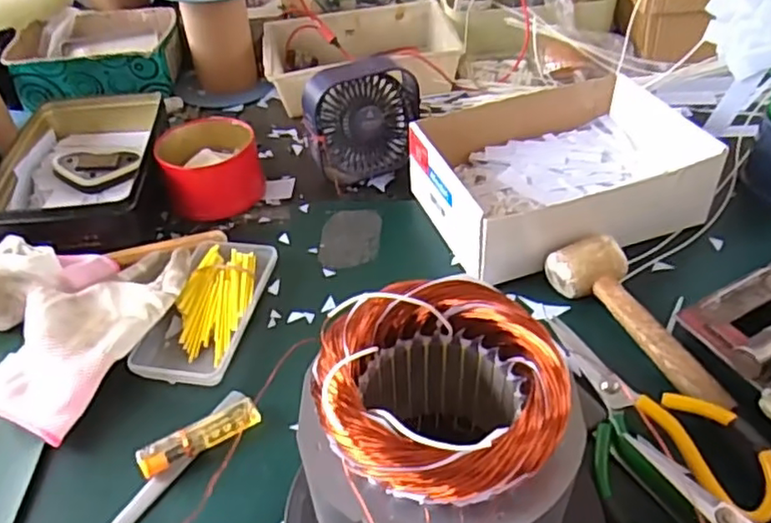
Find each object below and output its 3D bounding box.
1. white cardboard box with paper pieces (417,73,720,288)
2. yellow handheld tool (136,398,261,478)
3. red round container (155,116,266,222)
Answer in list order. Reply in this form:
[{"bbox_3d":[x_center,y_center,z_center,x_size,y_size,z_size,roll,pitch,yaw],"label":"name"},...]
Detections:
[{"bbox_3d":[0.161,-0.087,0.621,0.240,0.075,0.184,-15,45,-10],"label":"white cardboard box with paper pieces"},{"bbox_3d":[-0.134,0.125,0.464,0.087,0.016,0.023,-27,48,-21],"label":"yellow handheld tool"},{"bbox_3d":[-0.184,-0.100,0.680,0.098,0.058,0.096,-3,44,2],"label":"red round container"}]

